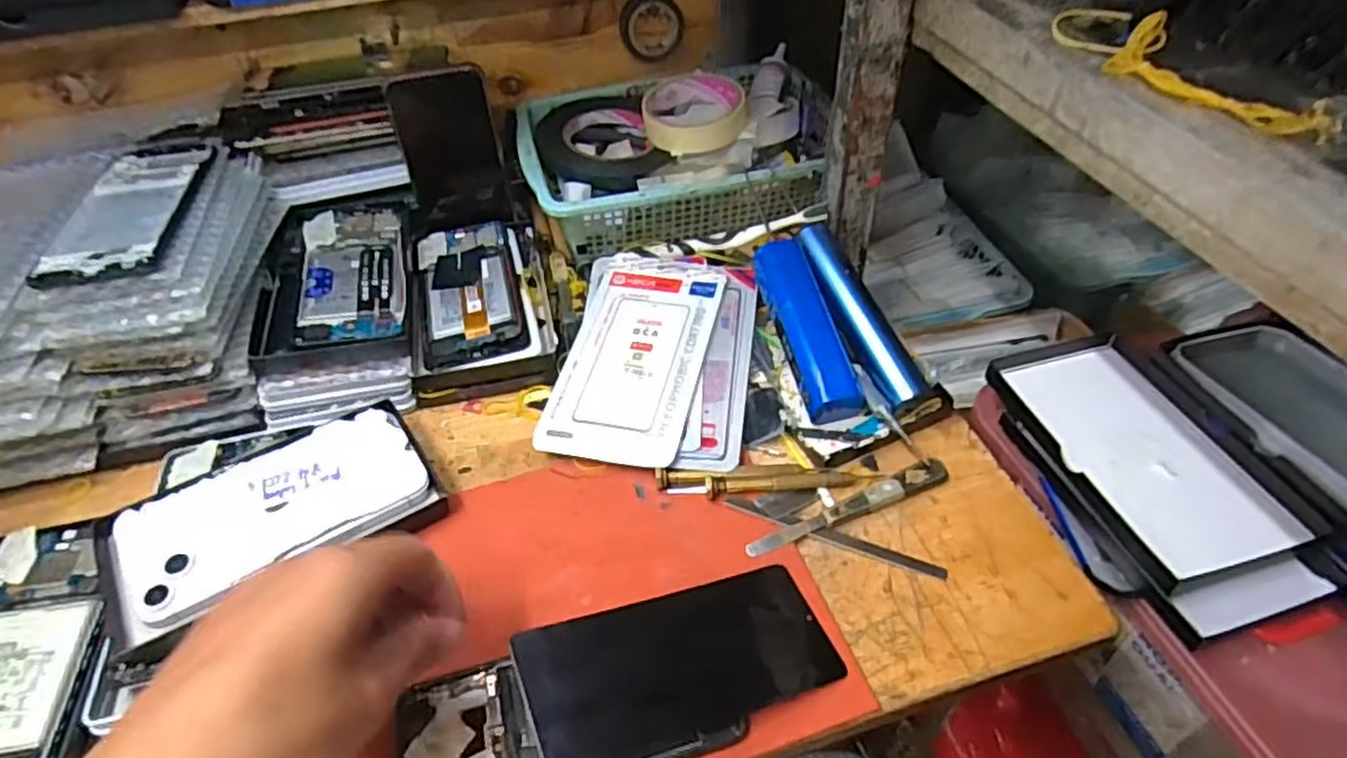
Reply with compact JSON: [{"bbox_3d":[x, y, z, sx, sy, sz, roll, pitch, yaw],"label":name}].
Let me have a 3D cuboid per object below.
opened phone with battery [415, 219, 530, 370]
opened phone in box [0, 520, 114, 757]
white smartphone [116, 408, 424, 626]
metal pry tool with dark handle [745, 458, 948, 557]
[{"bbox_3d":[-0.155,-0.070,0.564,0.072,0.012,0.156,-13,47,-9],"label":"opened phone with battery"},{"bbox_3d":[-0.344,0.144,0.385,0.083,0.017,0.166,-11,46,-7],"label":"opened phone in box"},{"bbox_3d":[-0.232,0.072,0.431,0.159,0.016,0.080,-26,50,-20],"label":"white smartphone"},{"bbox_3d":[0.105,0.076,0.441,0.135,0.011,0.013,-18,48,-14],"label":"metal pry tool with dark handle"}]

